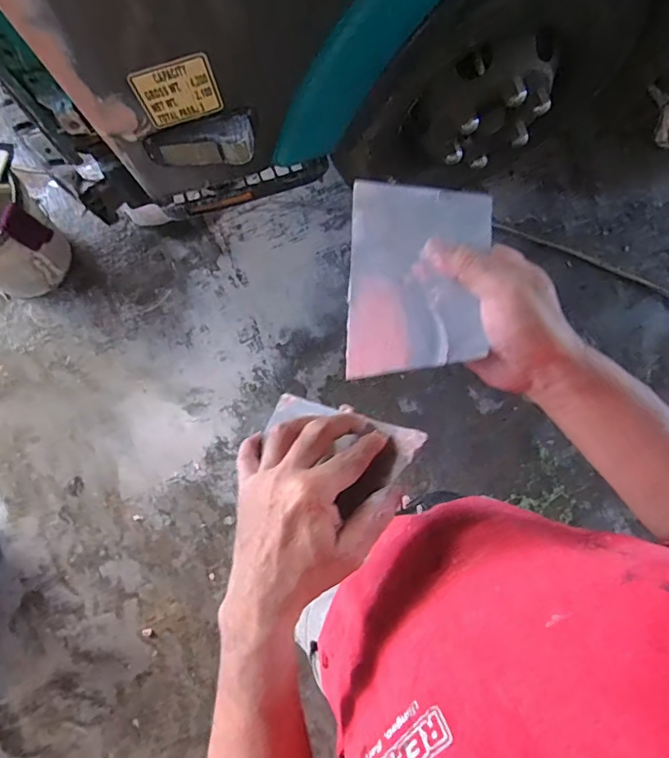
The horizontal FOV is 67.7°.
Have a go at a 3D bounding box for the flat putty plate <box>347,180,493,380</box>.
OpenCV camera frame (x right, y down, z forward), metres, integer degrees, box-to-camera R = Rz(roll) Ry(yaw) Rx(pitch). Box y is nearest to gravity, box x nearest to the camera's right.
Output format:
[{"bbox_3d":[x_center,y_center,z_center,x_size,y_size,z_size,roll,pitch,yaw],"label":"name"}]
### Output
[{"bbox_3d":[0.060,-0.073,0.361,0.097,0.009,0.138,2,85,13],"label":"flat putty plate"}]

